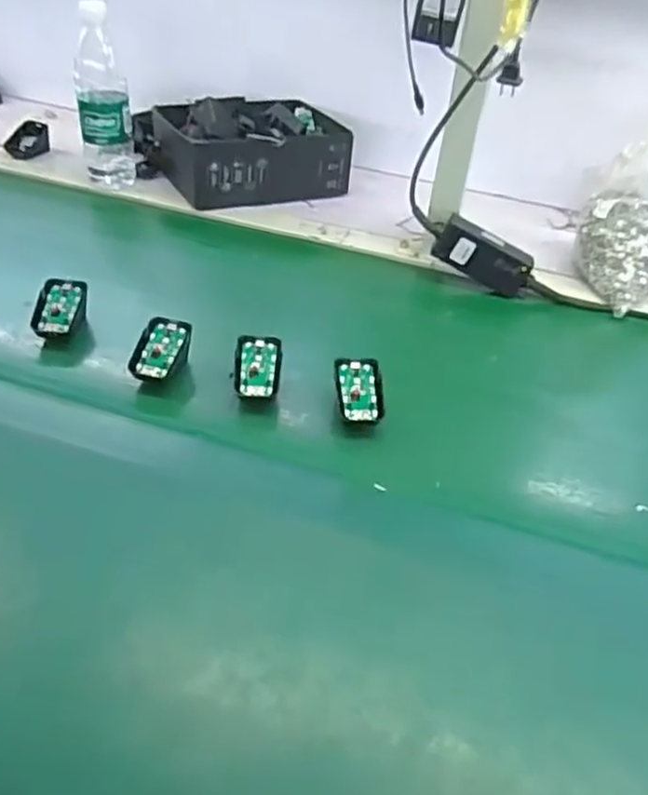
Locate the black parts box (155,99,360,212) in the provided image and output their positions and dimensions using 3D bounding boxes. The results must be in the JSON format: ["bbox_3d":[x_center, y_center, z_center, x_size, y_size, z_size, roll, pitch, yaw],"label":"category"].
[{"bbox_3d":[-0.094,-0.354,0.980,0.256,0.088,0.159,-13,44,-21],"label":"black parts box"}]

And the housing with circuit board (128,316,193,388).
[{"bbox_3d":[-0.156,-0.043,0.650,0.043,0.032,0.070,17,58,-3],"label":"housing with circuit board"}]

